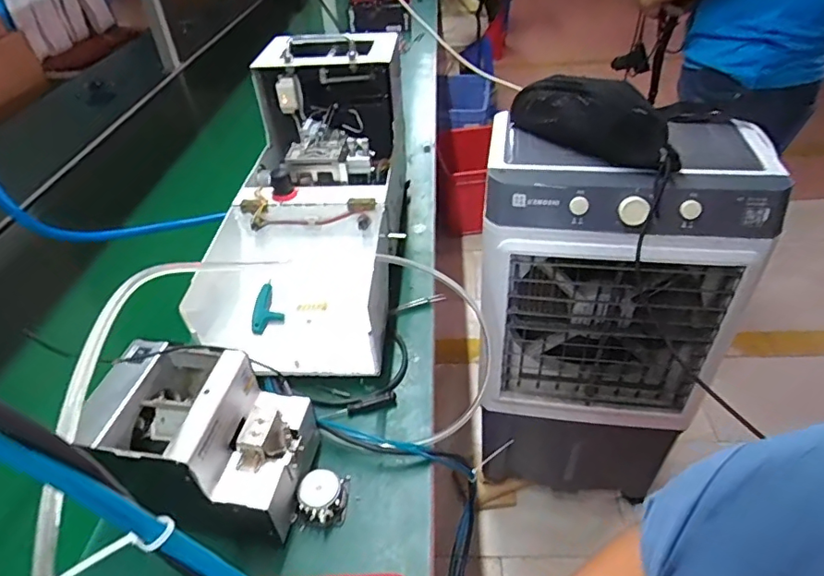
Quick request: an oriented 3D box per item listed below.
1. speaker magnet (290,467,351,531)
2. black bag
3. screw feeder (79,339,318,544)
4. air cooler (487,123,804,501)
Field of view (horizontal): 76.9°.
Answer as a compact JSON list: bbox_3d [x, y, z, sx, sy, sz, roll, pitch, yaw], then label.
[{"bbox_3d":[-0.094,0.216,0.541,0.052,0.029,0.054,-2,41,2],"label":"speaker magnet"},{"bbox_3d":[0.276,-0.266,0.806,0.282,0.104,0.076,25,48,29],"label":"black bag"},{"bbox_3d":[-0.199,0.153,0.528,0.167,0.150,0.130,4,41,9],"label":"screw feeder"},{"bbox_3d":[0.344,0.093,1.037,0.403,0.779,0.262,4,41,9],"label":"air cooler"}]

